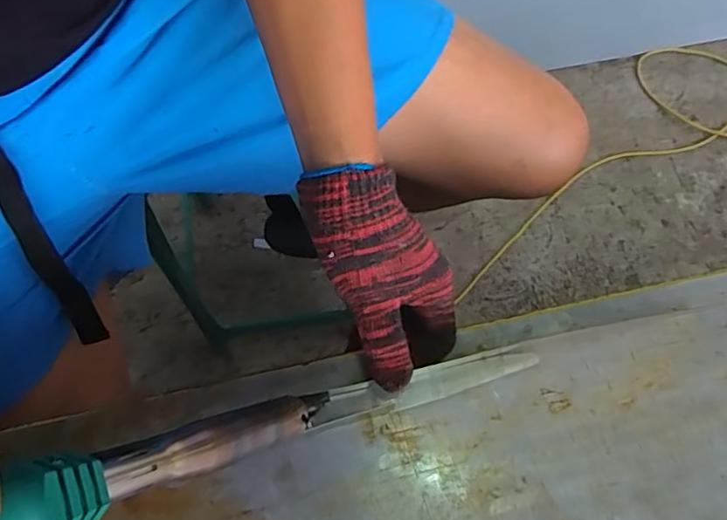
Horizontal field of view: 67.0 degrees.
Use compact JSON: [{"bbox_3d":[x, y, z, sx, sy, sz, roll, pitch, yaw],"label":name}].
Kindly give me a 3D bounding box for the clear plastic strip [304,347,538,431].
[{"bbox_3d":[0.038,0.083,0.362,0.153,0.004,0.022,-15,70,-4],"label":"clear plastic strip"}]

